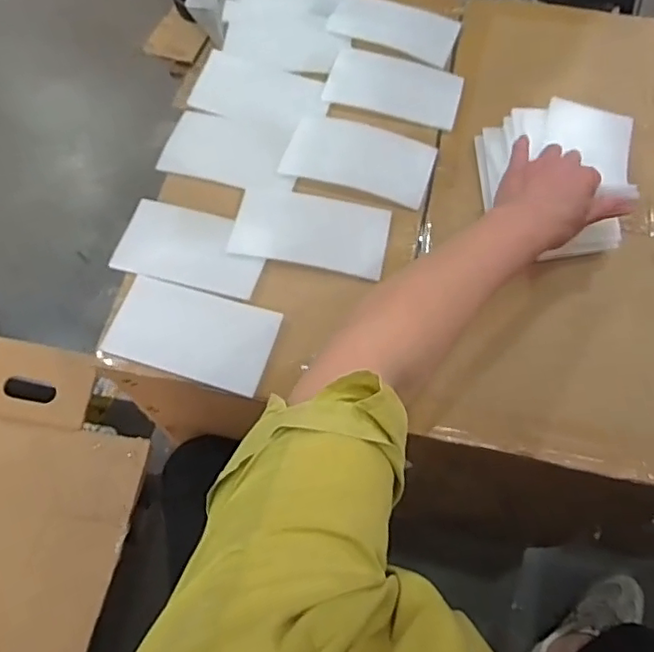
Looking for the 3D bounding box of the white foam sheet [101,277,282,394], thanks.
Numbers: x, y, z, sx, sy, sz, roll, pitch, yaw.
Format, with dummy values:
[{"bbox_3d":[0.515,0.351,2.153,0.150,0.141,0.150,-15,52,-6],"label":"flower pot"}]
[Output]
[{"bbox_3d":[-0.116,0.006,0.521,0.139,0.005,0.079,15,66,9],"label":"white foam sheet"}]

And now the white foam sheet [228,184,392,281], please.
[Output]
[{"bbox_3d":[-0.015,-0.091,0.562,0.142,0.006,0.079,10,66,7],"label":"white foam sheet"}]

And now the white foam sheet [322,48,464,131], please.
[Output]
[{"bbox_3d":[0.073,-0.258,0.644,0.140,0.008,0.079,16,66,9],"label":"white foam sheet"}]

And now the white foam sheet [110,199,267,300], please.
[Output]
[{"bbox_3d":[-0.125,-0.073,0.556,0.135,0.005,0.076,14,66,9],"label":"white foam sheet"}]

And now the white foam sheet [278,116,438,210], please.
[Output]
[{"bbox_3d":[0.034,-0.170,0.600,0.143,0.006,0.085,17,67,10],"label":"white foam sheet"}]

